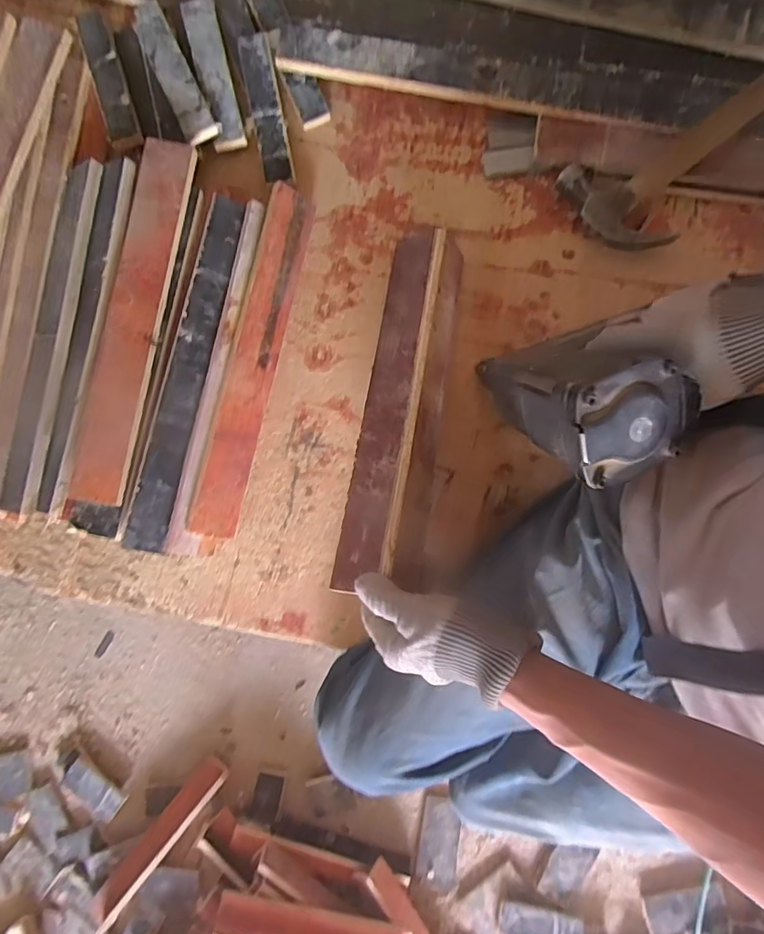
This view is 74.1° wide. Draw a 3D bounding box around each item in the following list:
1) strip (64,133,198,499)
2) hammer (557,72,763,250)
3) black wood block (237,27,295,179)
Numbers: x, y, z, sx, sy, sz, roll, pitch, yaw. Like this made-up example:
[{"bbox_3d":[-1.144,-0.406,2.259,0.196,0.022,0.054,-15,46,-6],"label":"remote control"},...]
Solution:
[{"bbox_3d":[-0.247,-0.148,0.503,0.055,0.011,0.366,11,86,-3],"label":"strip"},{"bbox_3d":[0.336,-0.339,0.547,0.260,0.045,0.122,-35,82,8],"label":"hammer"},{"bbox_3d":[-0.125,-0.390,0.550,0.033,0.007,0.159,-11,92,3],"label":"black wood block"}]

